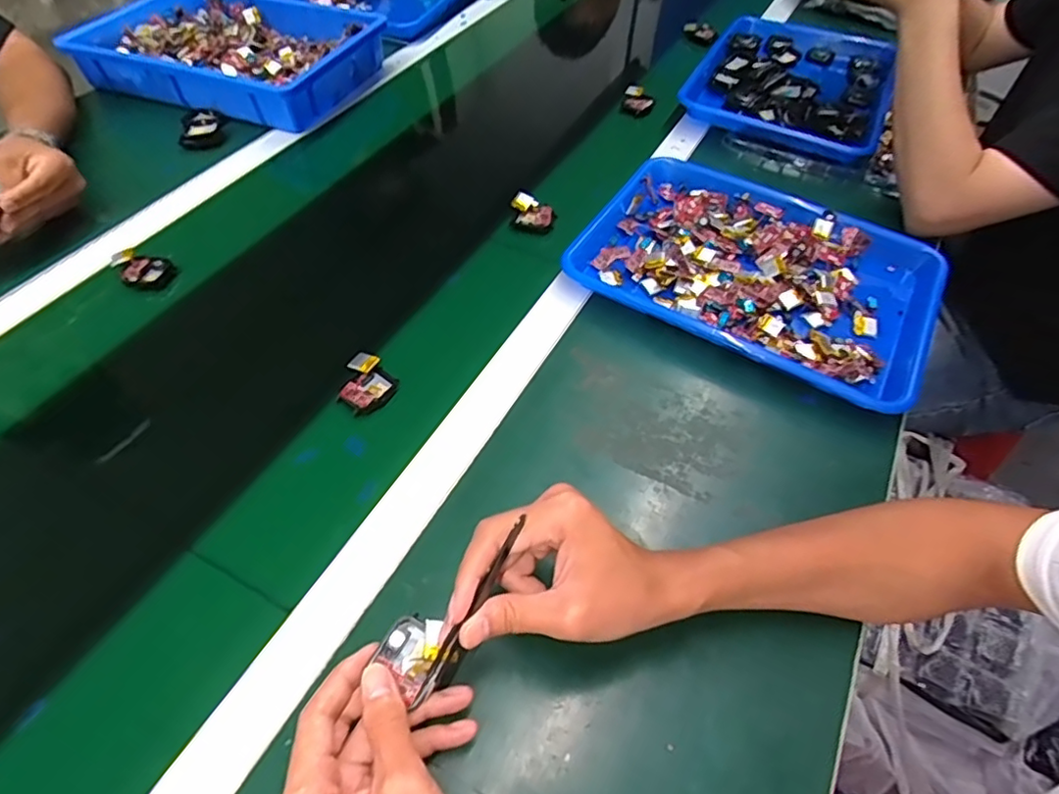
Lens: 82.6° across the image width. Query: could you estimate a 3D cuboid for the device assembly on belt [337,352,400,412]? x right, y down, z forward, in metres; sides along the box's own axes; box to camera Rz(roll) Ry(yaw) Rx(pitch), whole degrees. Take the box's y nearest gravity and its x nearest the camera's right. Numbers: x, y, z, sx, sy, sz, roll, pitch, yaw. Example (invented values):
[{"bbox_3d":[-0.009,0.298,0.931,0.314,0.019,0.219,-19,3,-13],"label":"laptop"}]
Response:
[{"bbox_3d":[-0.140,-0.013,0.515,0.053,0.013,0.046,30,57,19],"label":"device assembly on belt"}]

